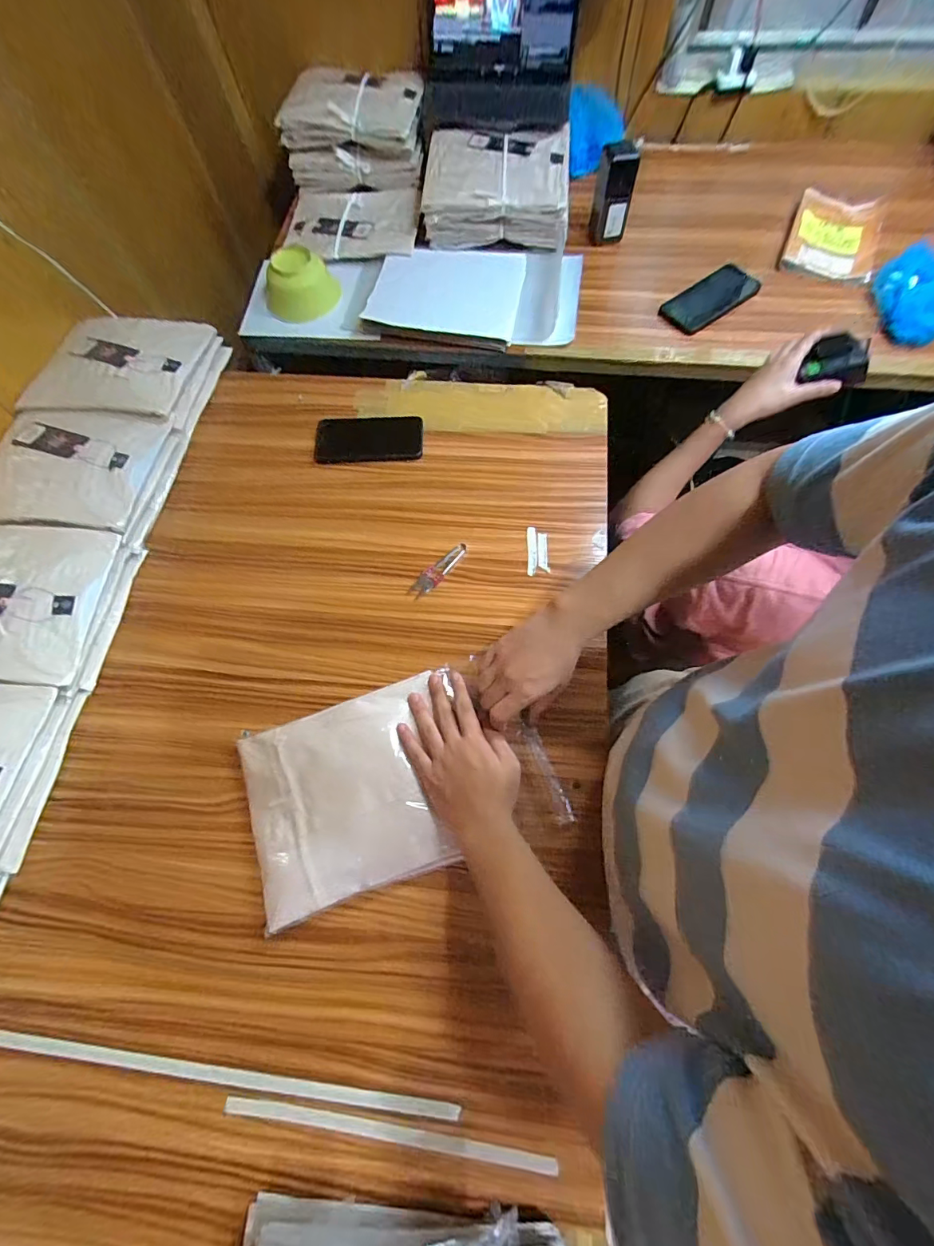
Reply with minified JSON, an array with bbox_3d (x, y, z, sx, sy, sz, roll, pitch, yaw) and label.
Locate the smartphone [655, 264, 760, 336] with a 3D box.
[{"bbox_3d":[0.424,-0.566,0.824,0.175,0.010,0.086,-34,71,-10],"label":"smartphone"}]

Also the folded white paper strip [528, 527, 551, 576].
[{"bbox_3d":[0.100,-0.102,0.668,0.028,0.004,0.072,1,69,3],"label":"folded white paper strip"}]

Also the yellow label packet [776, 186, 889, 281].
[{"bbox_3d":[0.653,-0.690,0.841,0.142,0.023,0.194,20,71,10],"label":"yellow label packet"}]

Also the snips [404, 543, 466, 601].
[{"bbox_3d":[-0.041,-0.074,0.661,0.030,0.006,0.102,36,74,15],"label":"snips"}]

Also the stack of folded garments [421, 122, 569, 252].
[{"bbox_3d":[0.057,-0.805,0.883,0.257,0.100,0.194,4,69,4],"label":"stack of folded garments"}]

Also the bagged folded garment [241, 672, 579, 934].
[{"bbox_3d":[-0.081,0.172,0.547,0.339,0.043,0.212,-19,71,-4],"label":"bagged folded garment"}]

